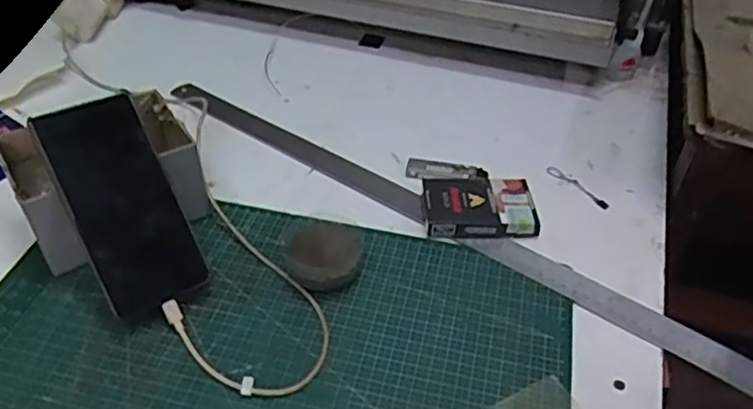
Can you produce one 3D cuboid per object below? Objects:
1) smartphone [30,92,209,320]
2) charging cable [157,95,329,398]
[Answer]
[{"bbox_3d":[-0.190,-0.002,0.489,0.074,0.008,0.160,-25,90,-26],"label":"smartphone"},{"bbox_3d":[-0.142,0.016,0.534,0.106,0.045,0.325,-20,46,-22],"label":"charging cable"}]

